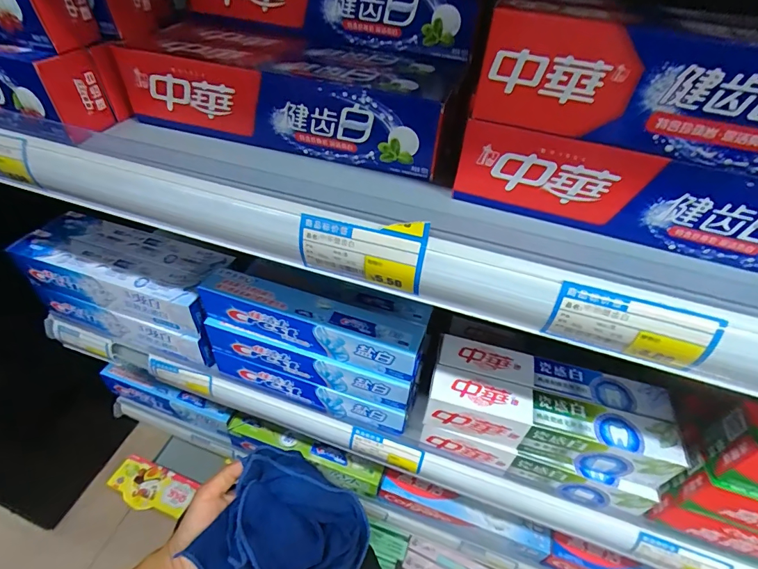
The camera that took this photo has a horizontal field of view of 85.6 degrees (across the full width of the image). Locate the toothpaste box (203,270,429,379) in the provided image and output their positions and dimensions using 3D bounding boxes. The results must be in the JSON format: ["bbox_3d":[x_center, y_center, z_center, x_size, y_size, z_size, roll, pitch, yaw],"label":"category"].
[{"bbox_3d":[-0.062,0.030,0.359,0.200,0.043,0.033,15,46,11],"label":"toothpaste box"}]

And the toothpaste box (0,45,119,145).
[{"bbox_3d":[-0.275,-0.144,0.272,0.211,0.046,0.045,15,46,11],"label":"toothpaste box"}]

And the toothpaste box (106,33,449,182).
[{"bbox_3d":[-0.061,-0.121,0.260,0.206,0.051,0.045,13,46,9],"label":"toothpaste box"}]

